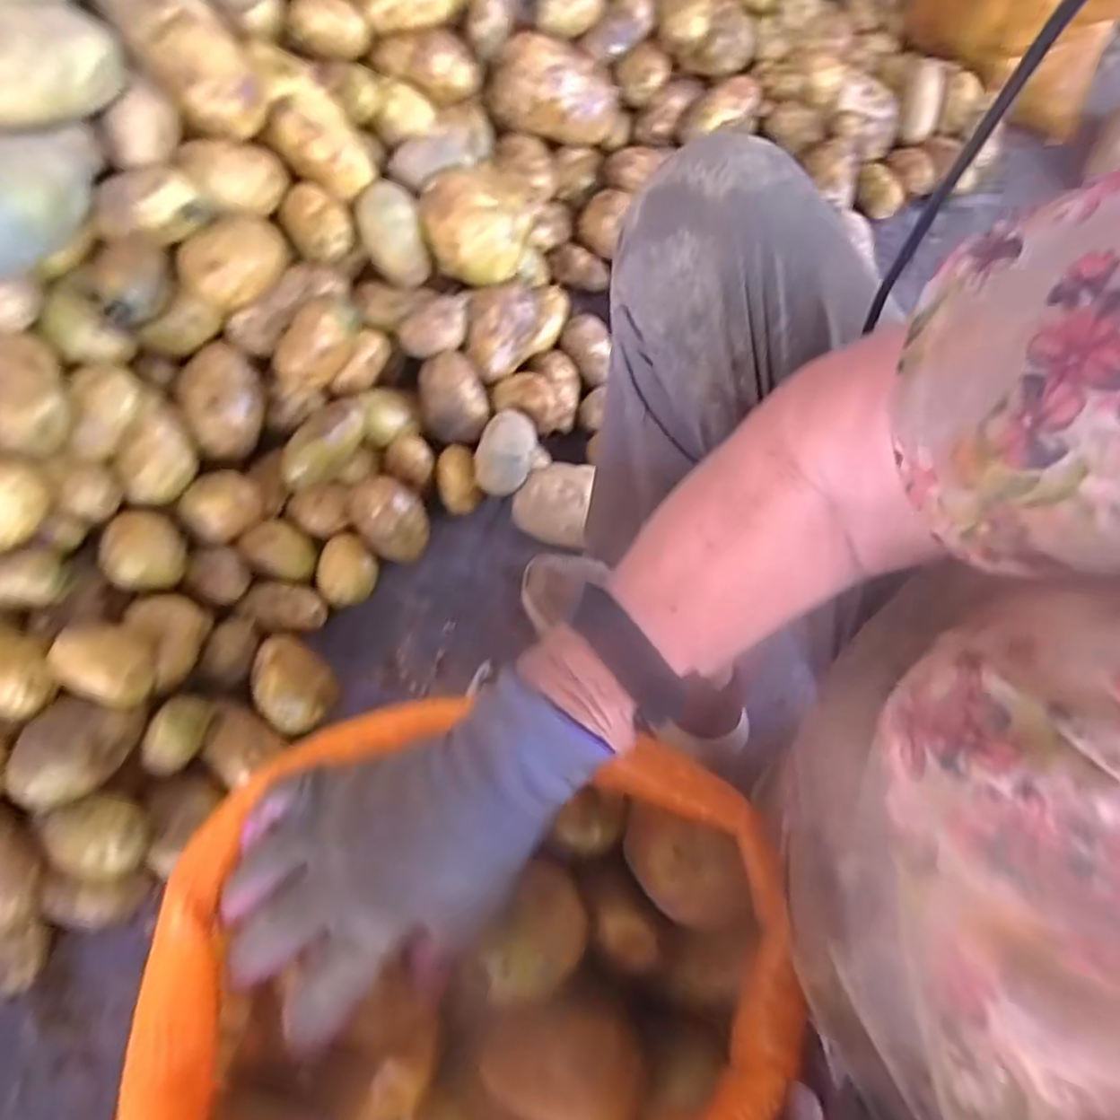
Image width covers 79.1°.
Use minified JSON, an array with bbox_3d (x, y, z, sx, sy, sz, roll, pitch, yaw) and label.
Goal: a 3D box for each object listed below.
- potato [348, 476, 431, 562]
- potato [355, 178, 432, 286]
[{"bbox_3d":[-0.169,-0.041,0.672,0.068,0.080,0.061,-21,66,-13],"label":"potato"},{"bbox_3d":[-0.179,-0.340,0.717,0.062,0.057,0.098,-19,110,-14],"label":"potato"}]

